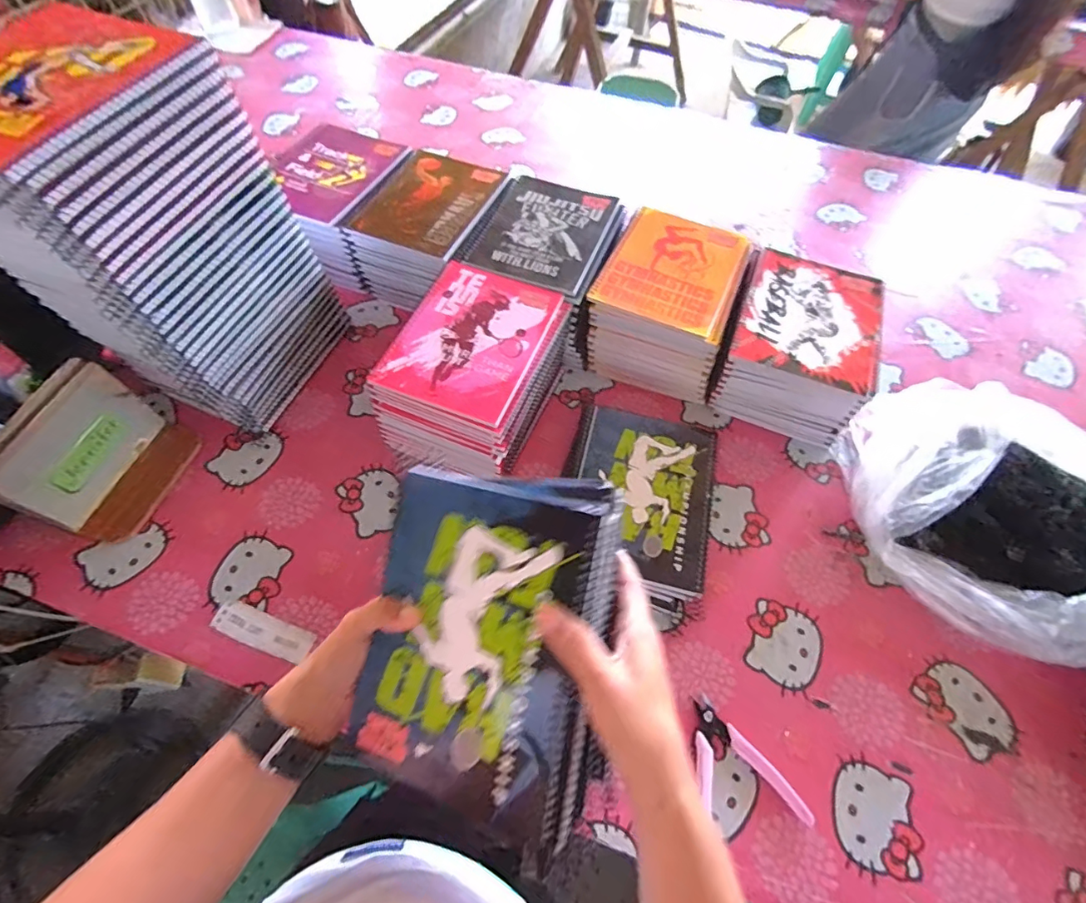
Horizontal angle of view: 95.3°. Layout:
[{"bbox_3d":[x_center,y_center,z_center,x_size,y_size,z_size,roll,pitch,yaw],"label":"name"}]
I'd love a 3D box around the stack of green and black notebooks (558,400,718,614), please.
[{"bbox_3d":[0.105,0.055,0.561,0.165,0.038,0.209,13,60,6],"label":"stack of green and black notebooks"}]

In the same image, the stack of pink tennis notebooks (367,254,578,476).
[{"bbox_3d":[-0.081,-0.089,0.593,0.157,0.117,0.219,21,61,10],"label":"stack of pink tennis notebooks"}]

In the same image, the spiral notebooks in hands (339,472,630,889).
[{"bbox_3d":[-0.039,0.120,0.322,0.156,0.018,0.212,10,86,23],"label":"spiral notebooks in hands"}]

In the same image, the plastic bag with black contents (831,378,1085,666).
[{"bbox_3d":[0.483,0.060,0.541,0.249,0.091,0.304,-38,68,-21],"label":"plastic bag with black contents"}]

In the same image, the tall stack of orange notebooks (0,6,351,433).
[{"bbox_3d":[-0.380,-0.188,0.510,0.162,0.346,0.231,16,60,8],"label":"tall stack of orange notebooks"}]

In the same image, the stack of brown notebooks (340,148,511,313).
[{"bbox_3d":[-0.155,-0.309,0.712,0.156,0.118,0.195,20,61,10],"label":"stack of brown notebooks"}]

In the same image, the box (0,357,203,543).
[{"bbox_3d":[-0.469,0.004,0.525,0.079,0.130,0.150,15,60,7],"label":"box"}]

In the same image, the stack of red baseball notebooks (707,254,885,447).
[{"bbox_3d":[0.312,-0.132,0.631,0.161,0.119,0.191,18,61,9],"label":"stack of red baseball notebooks"}]

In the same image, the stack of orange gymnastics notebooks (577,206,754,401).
[{"bbox_3d":[0.160,-0.195,0.663,0.169,0.121,0.212,18,61,9],"label":"stack of orange gymnastics notebooks"}]

